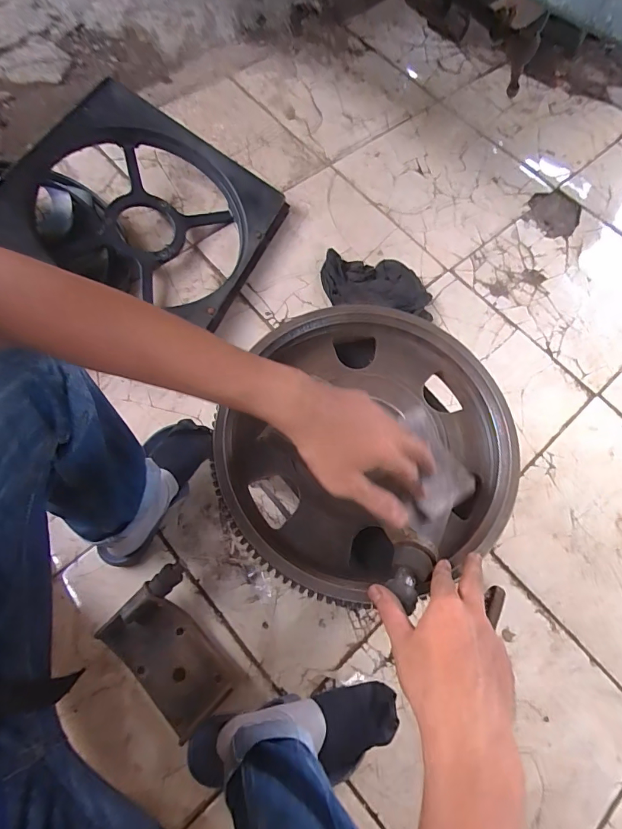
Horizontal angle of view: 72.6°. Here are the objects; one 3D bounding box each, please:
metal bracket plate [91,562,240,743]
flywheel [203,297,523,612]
[{"bbox_3d":[-0.200,0.348,0.630,0.200,0.049,0.155,44,73,12],"label":"metal bracket plate"},{"bbox_3d":[0.055,0.021,0.441,0.305,0.061,0.283,-20,71,-9],"label":"flywheel"}]

